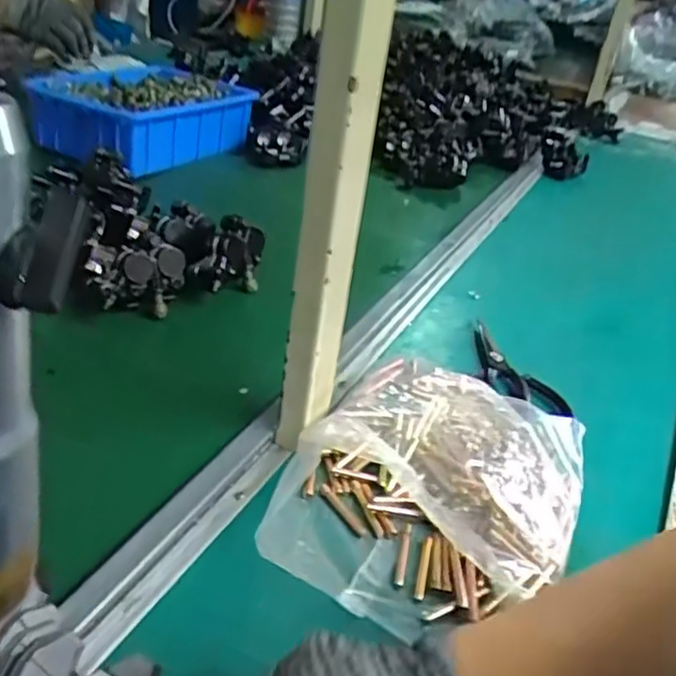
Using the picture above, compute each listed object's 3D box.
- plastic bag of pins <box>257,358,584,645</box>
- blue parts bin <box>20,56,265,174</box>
[{"bbox_3d":[0.071,0.098,0.490,0.194,0.043,0.233,15,32,13],"label":"plastic bag of pins"},{"bbox_3d":[-0.275,-0.329,1.013,0.242,0.094,0.276,21,34,22],"label":"blue parts bin"}]

